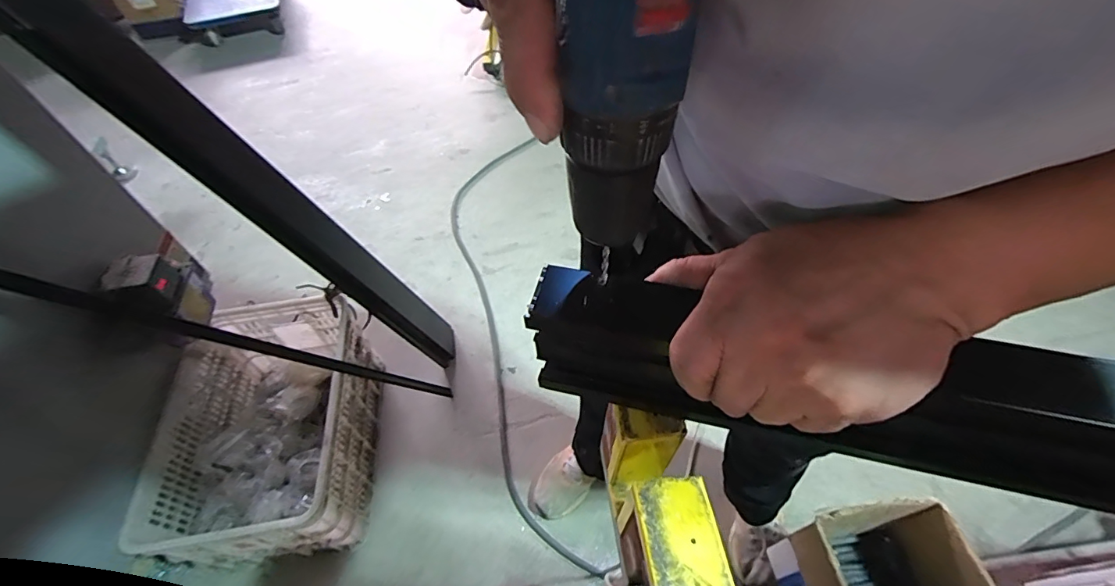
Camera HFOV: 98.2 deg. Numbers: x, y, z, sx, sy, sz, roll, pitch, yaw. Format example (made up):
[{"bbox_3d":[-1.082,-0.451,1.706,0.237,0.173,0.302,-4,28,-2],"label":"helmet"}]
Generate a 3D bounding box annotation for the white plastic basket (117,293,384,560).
[{"bbox_3d":[-0.646,0.302,1.105,0.372,0.264,0.515,-8,54,-3],"label":"white plastic basket"}]

